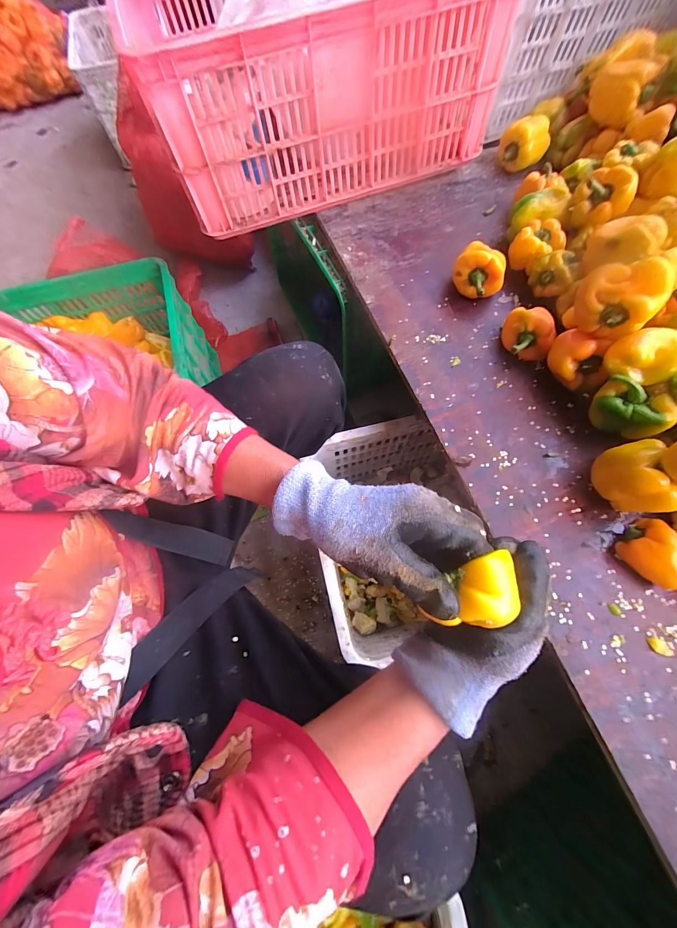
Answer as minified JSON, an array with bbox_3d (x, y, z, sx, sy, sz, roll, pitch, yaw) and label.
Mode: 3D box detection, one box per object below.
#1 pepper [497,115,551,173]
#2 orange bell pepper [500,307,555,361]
[{"bbox_3d":[0.385,-0.664,0.674,0.094,0.078,0.070,25,68,9],"label":"pepper"},{"bbox_3d":[0.289,-0.202,0.493,0.059,0.061,0.071,3,67,0],"label":"orange bell pepper"}]

